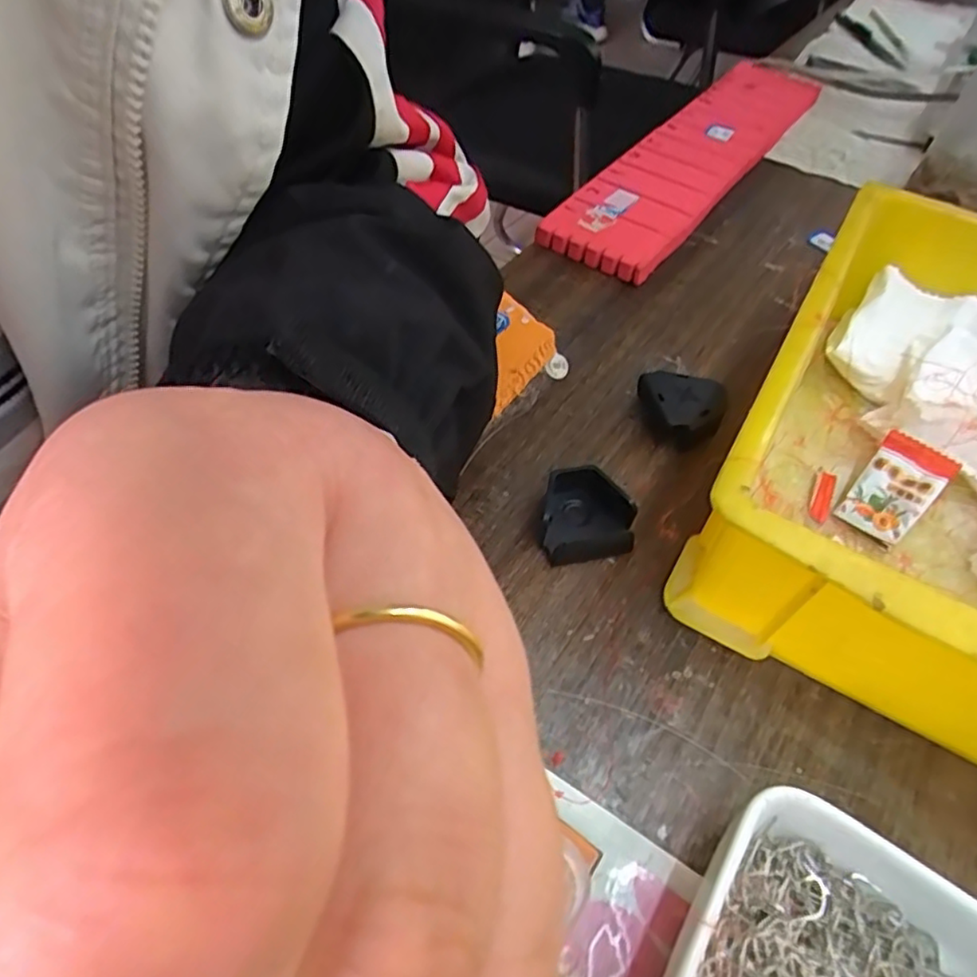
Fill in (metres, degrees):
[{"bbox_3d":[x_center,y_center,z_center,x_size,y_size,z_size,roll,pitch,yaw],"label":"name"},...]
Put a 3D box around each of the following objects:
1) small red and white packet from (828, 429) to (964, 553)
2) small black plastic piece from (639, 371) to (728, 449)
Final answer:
[{"bbox_3d":[0.173,0.000,0.271,0.028,0.005,0.048,39,86,27],"label":"small red and white packet"},{"bbox_3d":[0.092,-0.038,0.301,0.033,0.021,0.035,1,52,-2],"label":"small black plastic piece"}]

